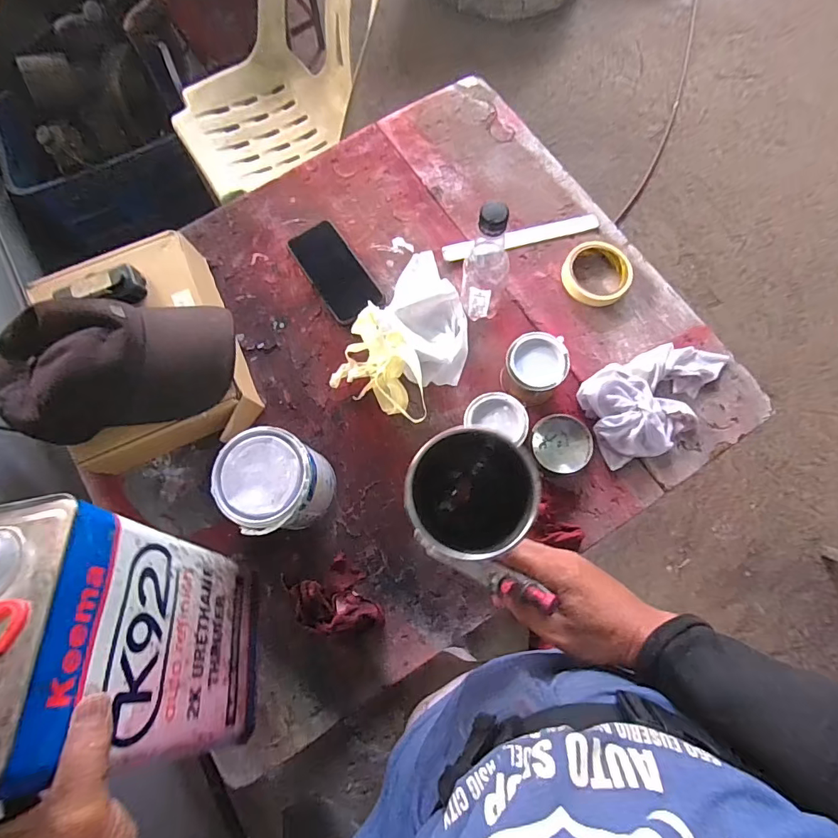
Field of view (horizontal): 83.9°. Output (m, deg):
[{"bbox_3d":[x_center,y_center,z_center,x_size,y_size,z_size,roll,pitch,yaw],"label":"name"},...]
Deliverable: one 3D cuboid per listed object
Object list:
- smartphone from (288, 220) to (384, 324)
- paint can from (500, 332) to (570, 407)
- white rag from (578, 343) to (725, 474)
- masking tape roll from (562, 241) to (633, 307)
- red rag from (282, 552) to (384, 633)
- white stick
[{"bbox_3d":[-0.118,-0.209,0.666,0.073,0.012,0.168,-32,77,-5],"label":"smartphone"},{"bbox_3d":[0.143,-0.060,0.594,0.069,0.073,0.069,0,75,1],"label":"paint can"},{"bbox_3d":[0.322,-0.032,0.607,0.215,0.033,0.127,-23,76,-5],"label":"white rag"},{"bbox_3d":[0.253,-0.206,0.655,0.091,0.026,0.090,0,75,1],"label":"masking tape roll"},{"bbox_3d":[-0.104,0.215,0.560,0.104,0.025,0.087,-13,75,-2],"label":"red rag"},{"bbox_3d":[0.155,-0.268,0.687,0.238,0.012,0.029,-16,75,-8],"label":"white stick"}]

